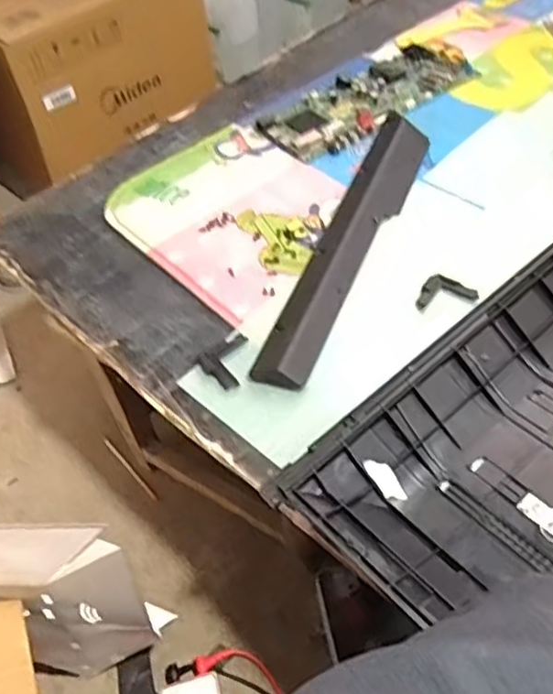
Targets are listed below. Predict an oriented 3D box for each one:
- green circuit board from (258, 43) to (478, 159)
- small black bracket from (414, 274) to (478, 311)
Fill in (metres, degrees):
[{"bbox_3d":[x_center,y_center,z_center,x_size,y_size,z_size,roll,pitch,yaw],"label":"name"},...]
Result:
[{"bbox_3d":[0.112,-0.304,0.757,0.277,0.015,0.102,-34,56,-20],"label":"green circuit board"},{"bbox_3d":[0.150,-0.051,0.555,0.053,0.010,0.030,-5,52,2],"label":"small black bracket"}]

